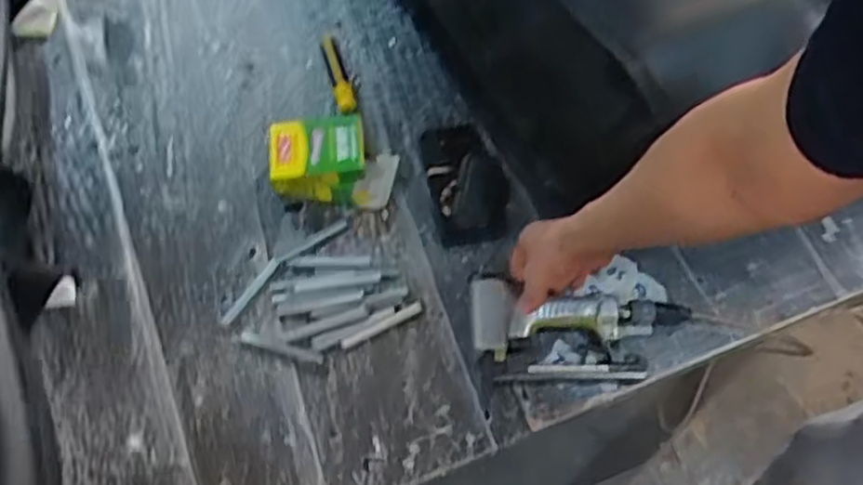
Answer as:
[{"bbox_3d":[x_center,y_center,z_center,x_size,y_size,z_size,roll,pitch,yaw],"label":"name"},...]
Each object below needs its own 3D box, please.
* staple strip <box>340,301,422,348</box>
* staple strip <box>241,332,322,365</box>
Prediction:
[{"bbox_3d":[-0.058,0.096,0.863,0.102,0.004,0.015,-26,70,-14],"label":"staple strip"},{"bbox_3d":[-0.174,0.121,0.856,0.103,0.004,0.014,17,66,5],"label":"staple strip"}]

